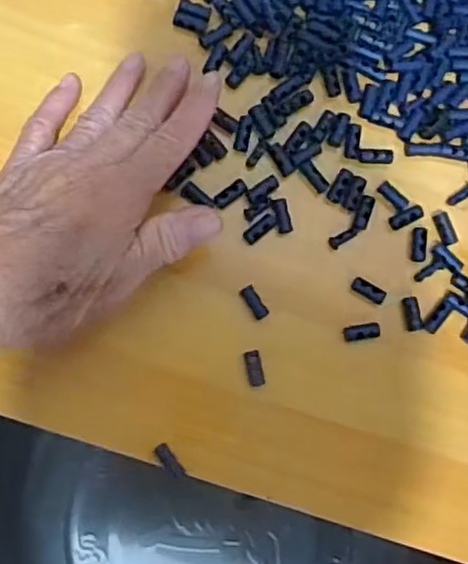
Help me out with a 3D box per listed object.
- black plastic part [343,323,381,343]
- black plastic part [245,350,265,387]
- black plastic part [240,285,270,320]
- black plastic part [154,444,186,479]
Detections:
[{"bbox_3d":[0.068,0.027,0.344,0.019,0.005,0.008,-9,84,-7],"label":"black plastic part"},{"bbox_3d":[0.011,0.044,0.335,0.008,0.004,0.018,-11,84,-7],"label":"black plastic part"},{"bbox_3d":[0.011,0.011,0.340,0.008,0.004,0.018,-33,87,-9],"label":"black plastic part"},{"bbox_3d":[-0.032,0.089,0.323,0.007,0.004,0.019,-35,87,-9],"label":"black plastic part"}]

